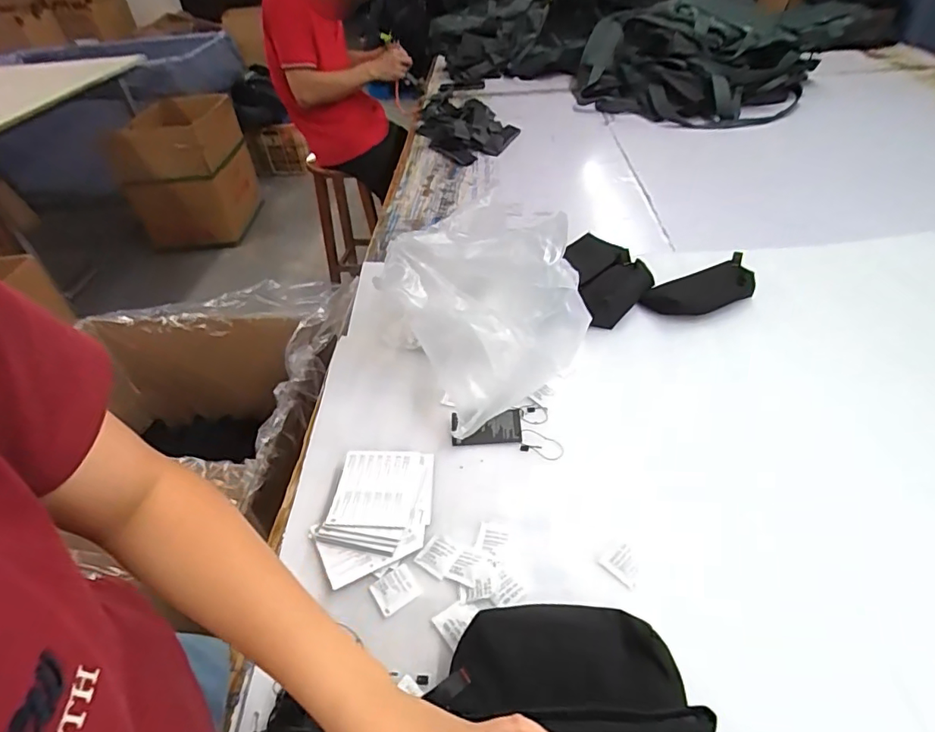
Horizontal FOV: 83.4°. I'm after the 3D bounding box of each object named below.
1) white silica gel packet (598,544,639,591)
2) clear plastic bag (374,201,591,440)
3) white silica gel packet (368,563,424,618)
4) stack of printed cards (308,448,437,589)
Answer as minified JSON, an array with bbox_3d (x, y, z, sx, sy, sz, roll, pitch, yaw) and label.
[{"bbox_3d":[0.159,0.202,0.535,0.039,0.004,0.033,37,67,23],"label":"white silica gel packet"},{"bbox_3d":[0.019,-0.069,0.689,0.204,0.221,0.224,-23,45,-19],"label":"clear plastic bag"},{"bbox_3d":[-0.072,0.224,0.526,0.043,0.004,0.040,-24,42,-24],"label":"white silica gel packet"},{"bbox_3d":[-0.105,0.163,0.586,0.121,0.028,0.152,-2,42,3],"label":"stack of printed cards"}]

